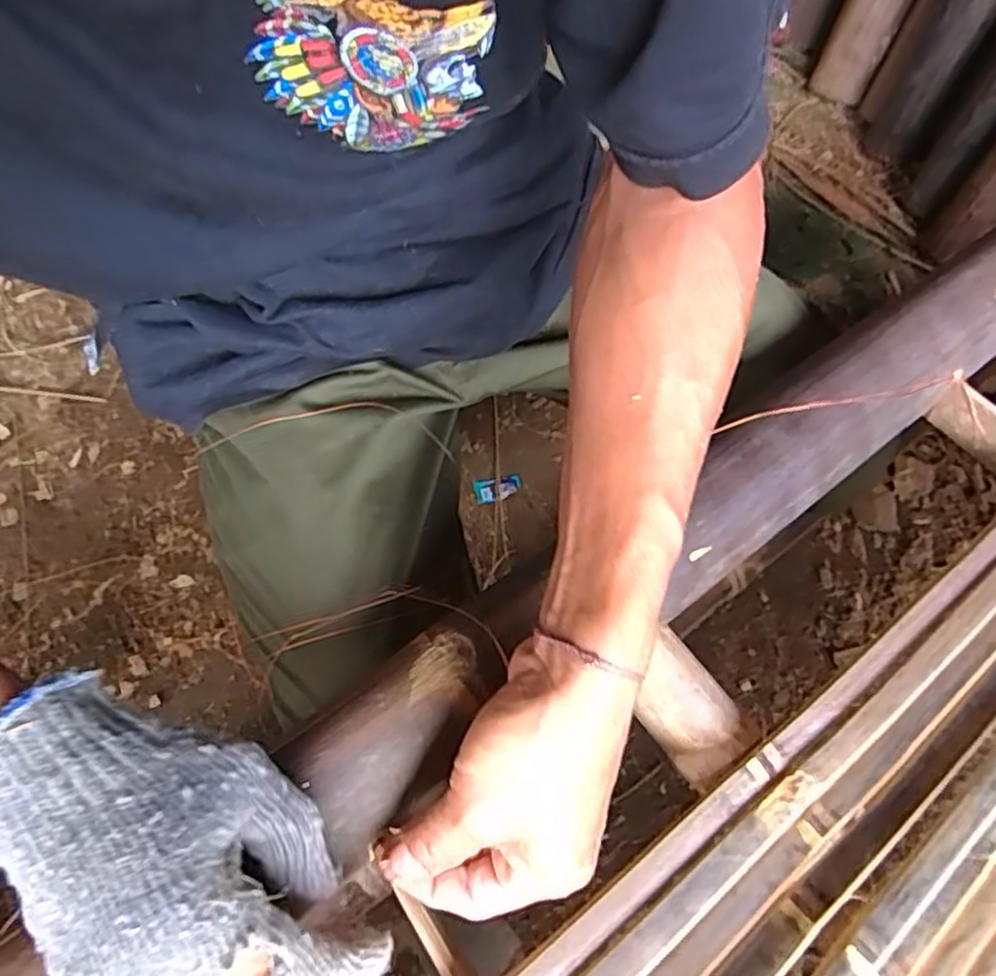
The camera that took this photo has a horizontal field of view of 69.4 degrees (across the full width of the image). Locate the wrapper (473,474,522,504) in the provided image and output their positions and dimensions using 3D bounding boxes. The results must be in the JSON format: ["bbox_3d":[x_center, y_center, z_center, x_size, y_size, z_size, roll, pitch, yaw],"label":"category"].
[{"bbox_3d":[0.000,0.000,0.748,0.049,0.007,0.027,-10,60,-7],"label":"wrapper"}]

